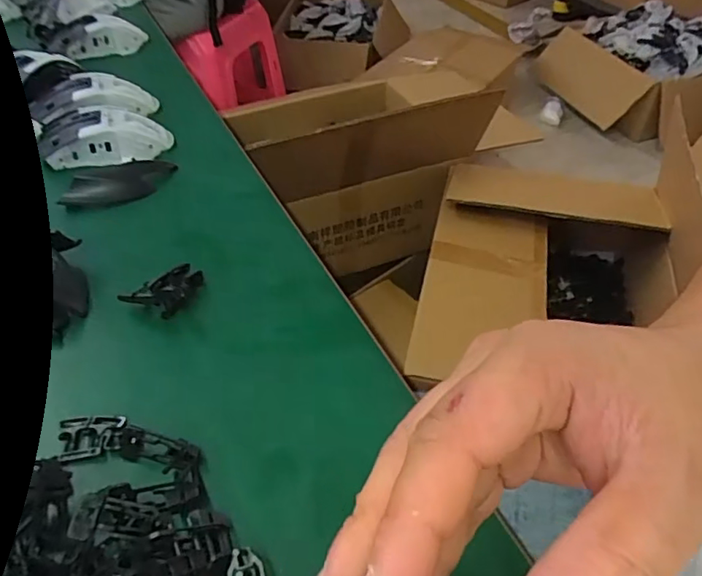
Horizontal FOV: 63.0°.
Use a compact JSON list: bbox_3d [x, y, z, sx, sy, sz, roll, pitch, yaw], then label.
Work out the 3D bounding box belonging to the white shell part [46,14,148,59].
[{"bbox_3d":[-0.292,-0.289,0.665,0.106,0.042,0.032,-20,48,-18],"label":"white shell part"}]

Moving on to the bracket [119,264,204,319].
[{"bbox_3d":[-0.126,0.002,0.386,0.054,0.024,0.029,-16,47,-16],"label":"bracket"}]

